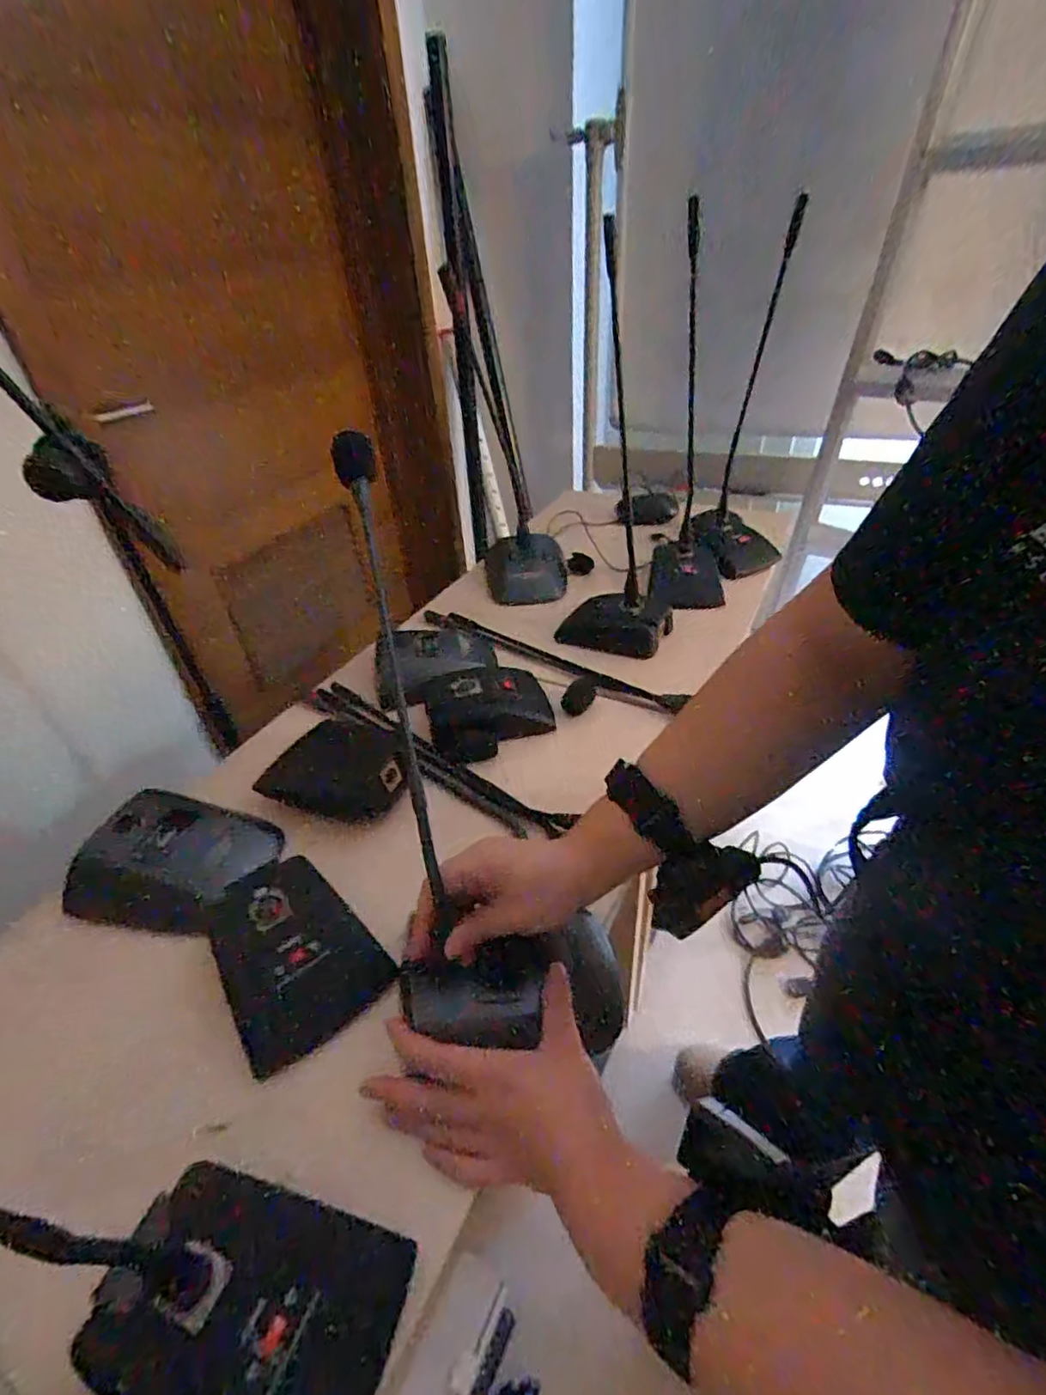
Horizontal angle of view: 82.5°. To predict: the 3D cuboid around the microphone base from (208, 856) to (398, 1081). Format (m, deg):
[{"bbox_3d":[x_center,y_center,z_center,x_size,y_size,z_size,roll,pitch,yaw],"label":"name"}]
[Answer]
[{"bbox_3d":[-0.170,0.182,0.440,0.102,0.048,0.136,-26,43,-26],"label":"microphone base"}]

